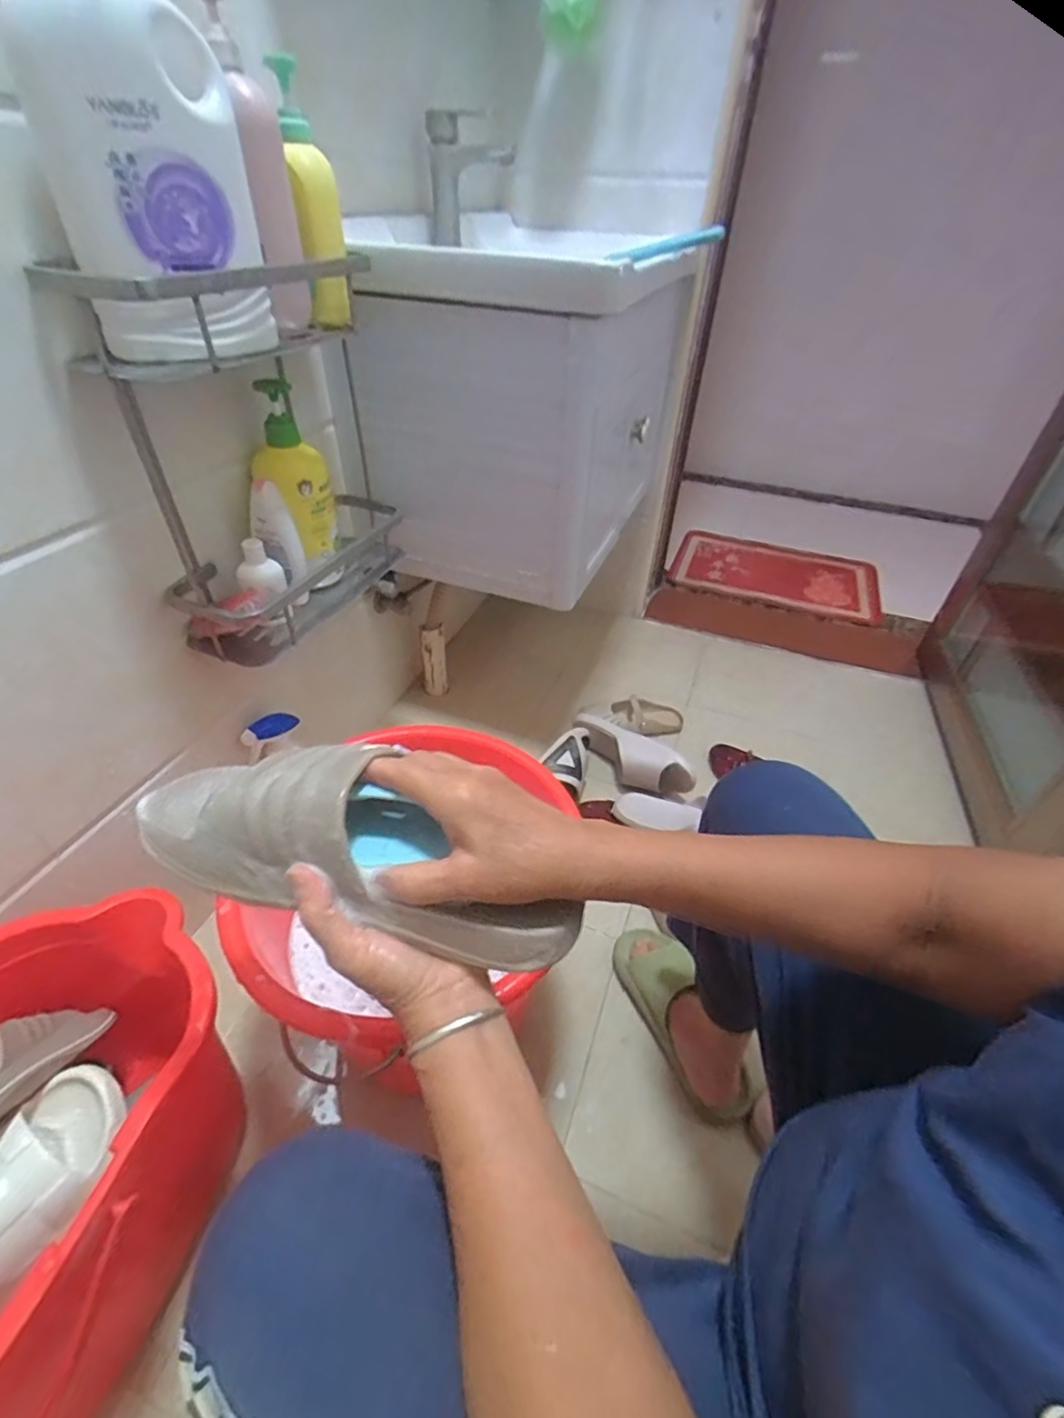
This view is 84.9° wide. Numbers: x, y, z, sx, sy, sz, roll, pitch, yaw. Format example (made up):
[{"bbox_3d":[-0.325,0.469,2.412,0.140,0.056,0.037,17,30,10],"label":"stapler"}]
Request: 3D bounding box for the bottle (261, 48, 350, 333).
[{"bbox_3d":[-0.232,-0.541,0.622,0.045,0.212,0.075,-13,45,-18],"label":"bottle"}]

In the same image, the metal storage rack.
[{"bbox_3d":[-0.300,-0.302,0.705,0.131,0.384,0.360,16,43,14],"label":"metal storage rack"}]

